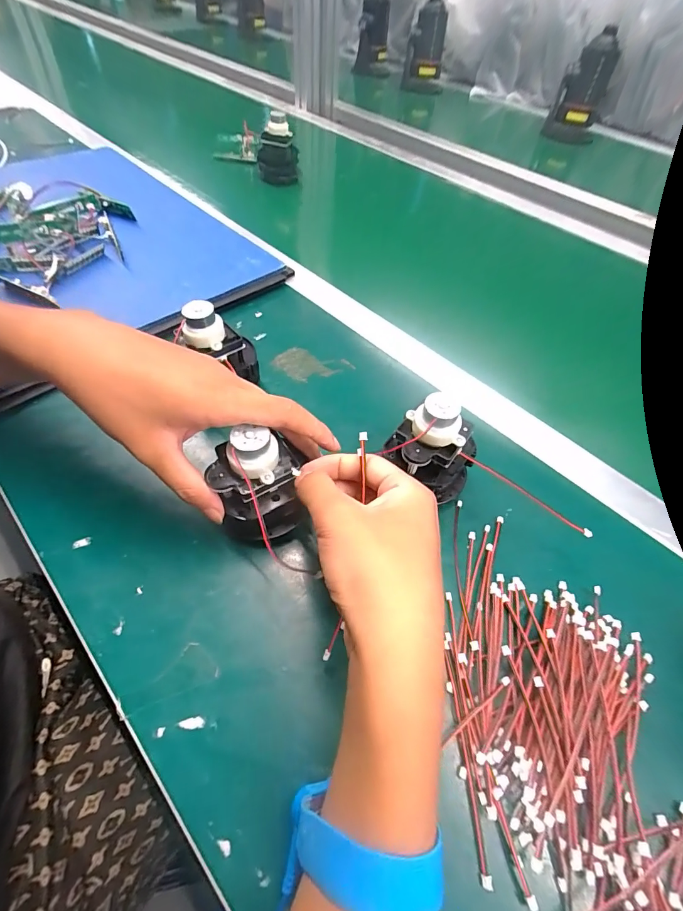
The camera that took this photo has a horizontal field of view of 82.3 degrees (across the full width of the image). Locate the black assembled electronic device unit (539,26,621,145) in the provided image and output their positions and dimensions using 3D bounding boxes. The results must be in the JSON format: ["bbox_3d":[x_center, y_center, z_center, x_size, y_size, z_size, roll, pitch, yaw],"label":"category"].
[{"bbox_3d":[0.483,-0.726,0.780,0.092,0.166,0.058,20,55,9],"label":"black assembled electronic device unit"}]

